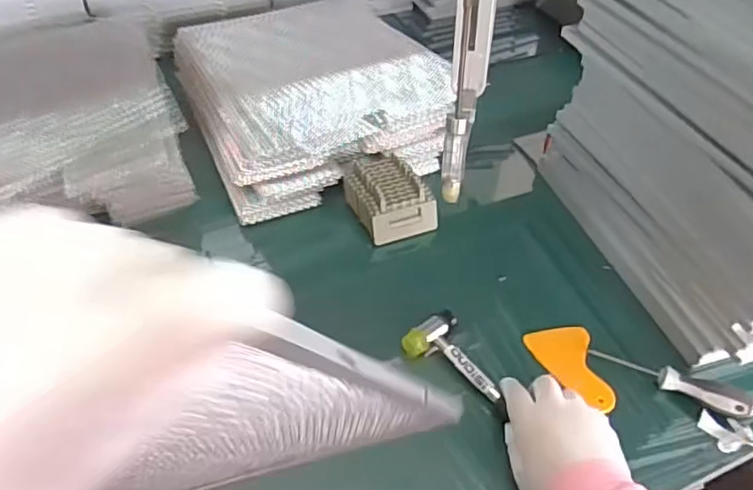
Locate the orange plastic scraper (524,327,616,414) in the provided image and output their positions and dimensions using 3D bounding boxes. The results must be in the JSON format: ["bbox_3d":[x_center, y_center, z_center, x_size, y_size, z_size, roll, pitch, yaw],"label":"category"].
[{"bbox_3d":[0.199,0.125,0.617,0.067,0.010,0.090,-4,46,-7],"label":"orange plastic scraper"}]

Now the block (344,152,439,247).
[{"bbox_3d":[0.019,-0.058,0.747,0.093,0.053,0.094,-15,49,-16],"label":"block"}]

